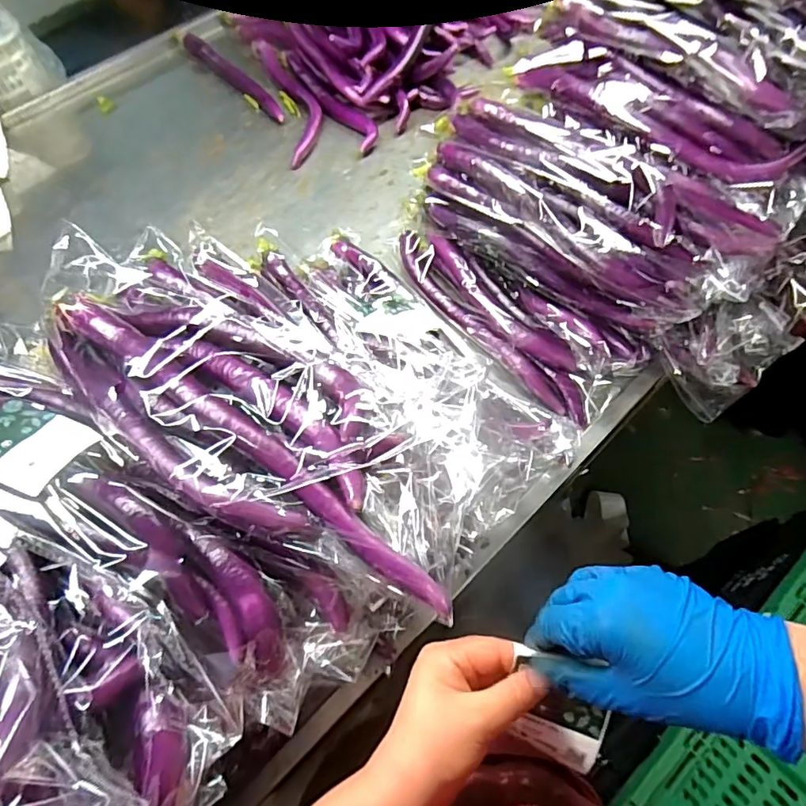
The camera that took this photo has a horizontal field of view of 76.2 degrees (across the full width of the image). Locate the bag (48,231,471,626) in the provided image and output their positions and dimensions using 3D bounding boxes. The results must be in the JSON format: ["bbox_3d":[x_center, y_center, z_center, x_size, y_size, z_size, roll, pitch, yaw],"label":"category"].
[{"bbox_3d":[-0.127,-0.002,0.374,0.384,0.056,0.139,27,66,16],"label":"bag"}]

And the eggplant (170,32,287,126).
[{"bbox_3d":[-0.320,-0.608,0.940,0.031,0.025,0.354,-40,67,-17],"label":"eggplant"}]

